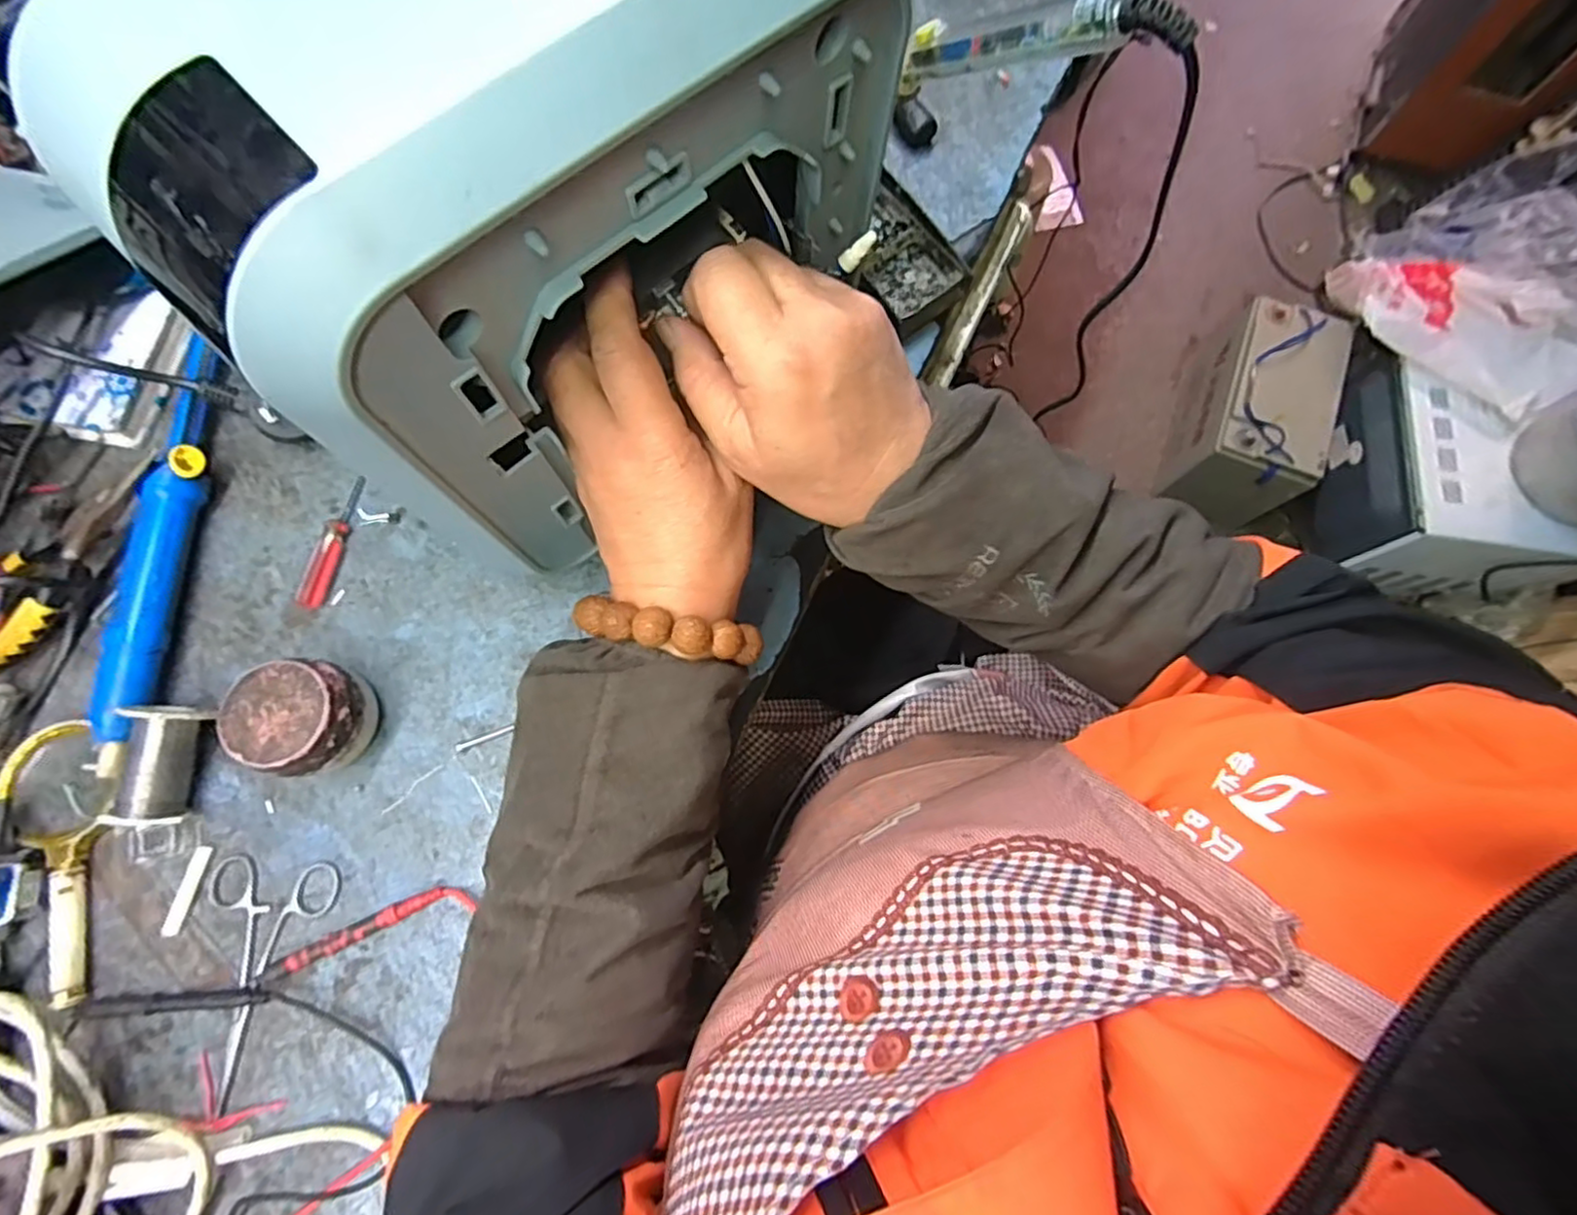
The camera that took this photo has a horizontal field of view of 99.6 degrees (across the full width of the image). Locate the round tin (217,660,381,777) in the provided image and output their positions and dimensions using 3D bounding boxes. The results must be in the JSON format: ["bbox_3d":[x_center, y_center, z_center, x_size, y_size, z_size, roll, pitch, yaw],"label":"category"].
[{"bbox_3d":[-0.268,0.064,0.374,0.056,0.056,0.058,-4,76,-2],"label":"round tin"}]

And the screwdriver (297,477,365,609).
[{"bbox_3d":[-0.286,-0.042,0.421,0.013,0.012,0.088,14,76,3],"label":"screwdriver"}]

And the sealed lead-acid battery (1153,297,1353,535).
[{"bbox_3d":[0.848,-0.364,1.235,0.184,0.230,0.399,18,76,4],"label":"sealed lead-acid battery"}]

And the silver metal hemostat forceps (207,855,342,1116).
[{"bbox_3d":[-0.304,0.195,0.364,0.070,0.005,0.124,19,76,4],"label":"silver metal hemostat forceps"}]

